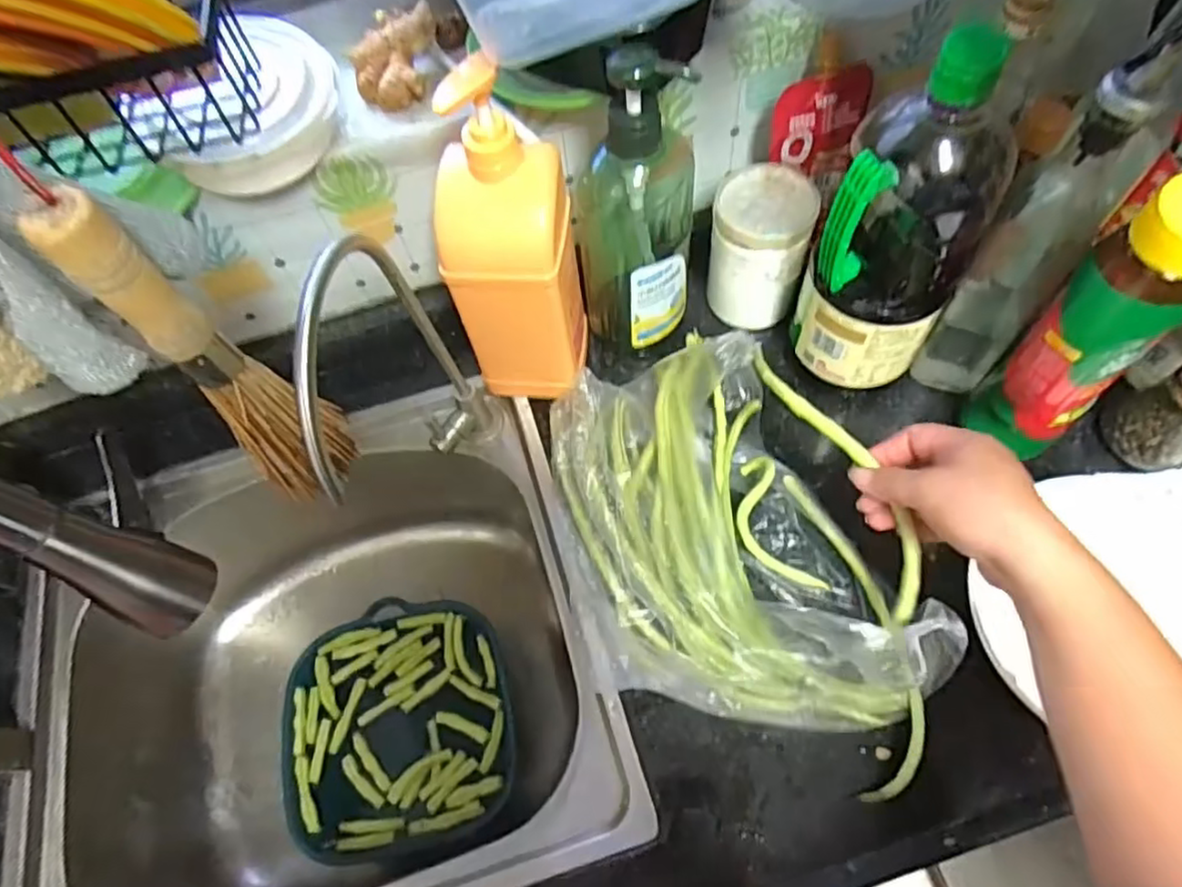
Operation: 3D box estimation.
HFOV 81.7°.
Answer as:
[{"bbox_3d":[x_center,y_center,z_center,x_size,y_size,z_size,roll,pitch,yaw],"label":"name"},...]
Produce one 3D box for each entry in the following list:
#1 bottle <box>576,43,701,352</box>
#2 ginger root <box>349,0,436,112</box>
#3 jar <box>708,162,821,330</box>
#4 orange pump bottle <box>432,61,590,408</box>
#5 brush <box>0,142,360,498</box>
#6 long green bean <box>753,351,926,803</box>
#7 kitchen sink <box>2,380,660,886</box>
[{"bbox_3d":[0.035,-0.172,0.521,0.087,0.261,0.070,4,66,5],"label":"bottle"},{"bbox_3d":[-0.146,-0.285,0.503,0.053,0.032,0.070,5,66,6],"label":"ginger root"},{"bbox_3d":[0.147,-0.175,0.603,0.080,0.111,0.092,13,67,9],"label":"jar"},{"bbox_3d":[-0.058,-0.137,0.512,0.095,0.266,0.086,-10,65,-1],"label":"orange pump bottle"},{"bbox_3d":[-0.202,-0.044,0.376,0.055,0.259,0.041,-38,69,-13],"label":"brush"},{"bbox_3d":[0.177,0.081,0.454,0.046,0.071,0.305,-18,90,-44],"label":"long green bean"},{"bbox_3d":[-0.220,0.213,0.629,0.443,0.226,0.397,-18,66,-5],"label":"kitchen sink"}]

